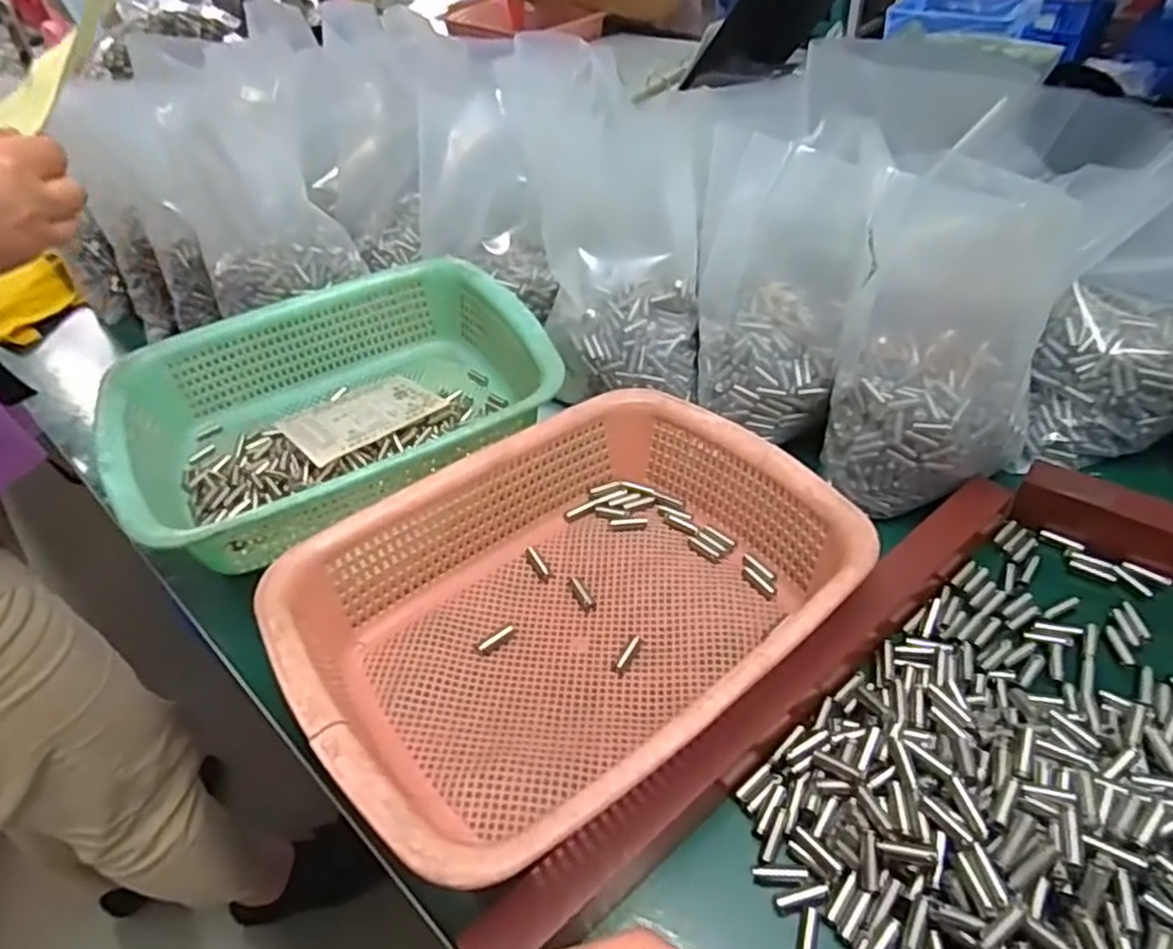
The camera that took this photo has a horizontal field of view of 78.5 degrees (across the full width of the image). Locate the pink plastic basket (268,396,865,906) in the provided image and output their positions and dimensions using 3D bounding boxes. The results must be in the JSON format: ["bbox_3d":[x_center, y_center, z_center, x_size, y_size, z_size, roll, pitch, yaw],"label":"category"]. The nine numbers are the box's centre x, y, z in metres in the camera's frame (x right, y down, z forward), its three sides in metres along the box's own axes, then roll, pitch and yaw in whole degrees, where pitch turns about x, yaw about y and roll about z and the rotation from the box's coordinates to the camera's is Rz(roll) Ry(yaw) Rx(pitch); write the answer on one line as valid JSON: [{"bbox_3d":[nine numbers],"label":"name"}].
[{"bbox_3d":[-0.005,0.069,0.406,0.289,0.093,0.220,-34,51,-25],"label":"pink plastic basket"}]

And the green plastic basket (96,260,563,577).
[{"bbox_3d":[-0.180,-0.048,0.533,0.288,0.075,0.223,-24,47,-16],"label":"green plastic basket"}]

